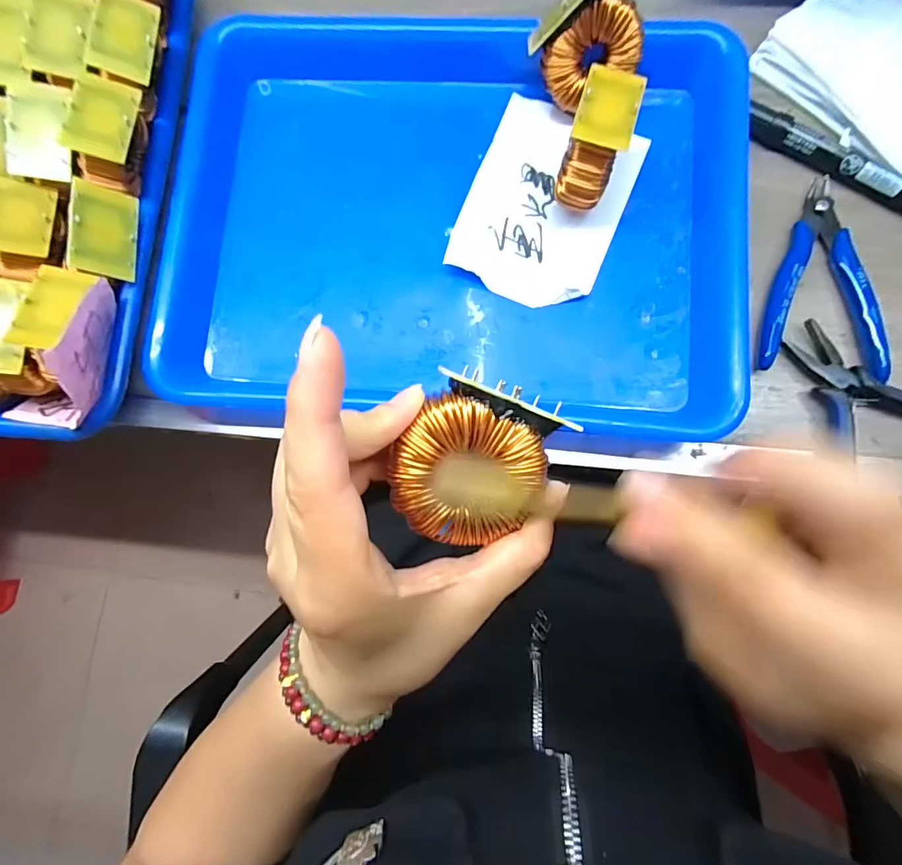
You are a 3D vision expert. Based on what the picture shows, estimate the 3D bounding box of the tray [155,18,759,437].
[{"bbox_3d":[-0.003,-0.137,0.278,0.337,0.036,0.273,5,83,4],"label":"tray"}]

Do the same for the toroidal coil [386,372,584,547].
[{"bbox_3d":[0.006,0.009,0.163,0.050,0.025,0.055,20,100,-9],"label":"toroidal coil"}]

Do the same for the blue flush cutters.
[{"bbox_3d":[0.217,-0.092,0.261,0.063,0.011,0.119,9,83,4],"label":"blue flush cutters"}]

